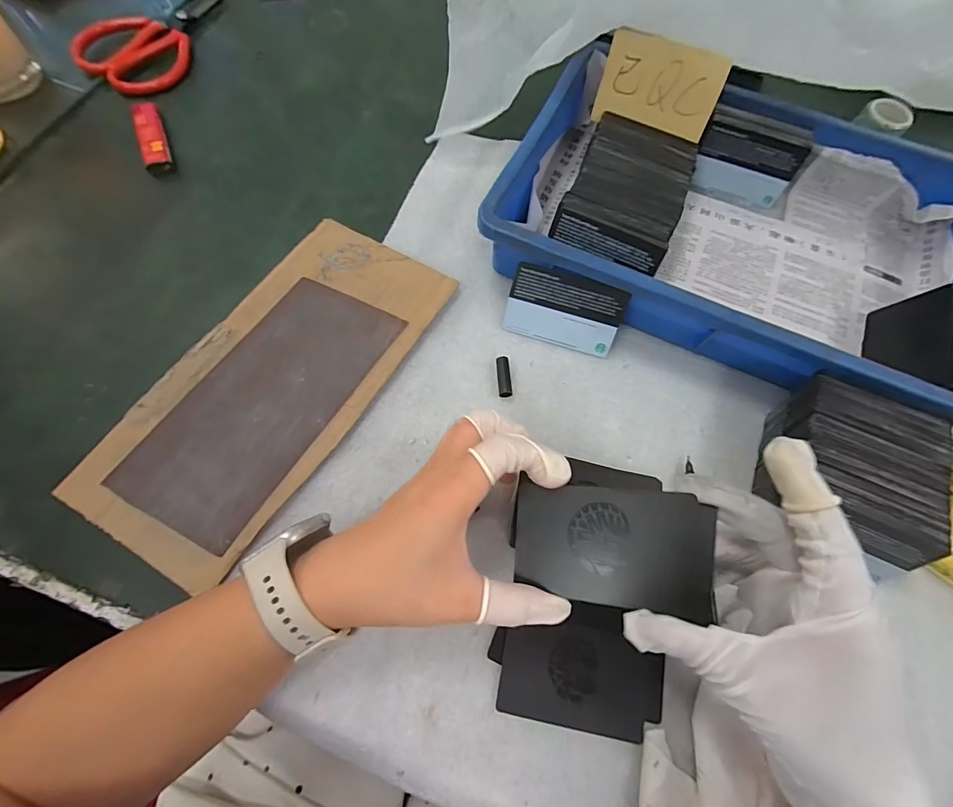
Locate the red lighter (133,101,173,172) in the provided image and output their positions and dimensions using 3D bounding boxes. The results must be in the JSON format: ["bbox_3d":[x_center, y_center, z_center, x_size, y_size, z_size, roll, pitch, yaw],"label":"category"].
[{"bbox_3d":[-0.299,-0.250,0.394,0.020,0.016,0.085,-20,71,-11],"label":"red lighter"}]

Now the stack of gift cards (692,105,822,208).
[{"bbox_3d":[0.243,-0.220,0.384,0.085,0.062,0.009,23,49,10],"label":"stack of gift cards"}]

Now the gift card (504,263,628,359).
[{"bbox_3d":[0.066,-0.070,0.325,0.084,0.055,0.004,17,31,4],"label":"gift card"}]

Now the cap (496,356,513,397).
[{"bbox_3d":[0.020,-0.020,0.321,0.010,0.009,0.032,-3,69,-4],"label":"cap"}]

